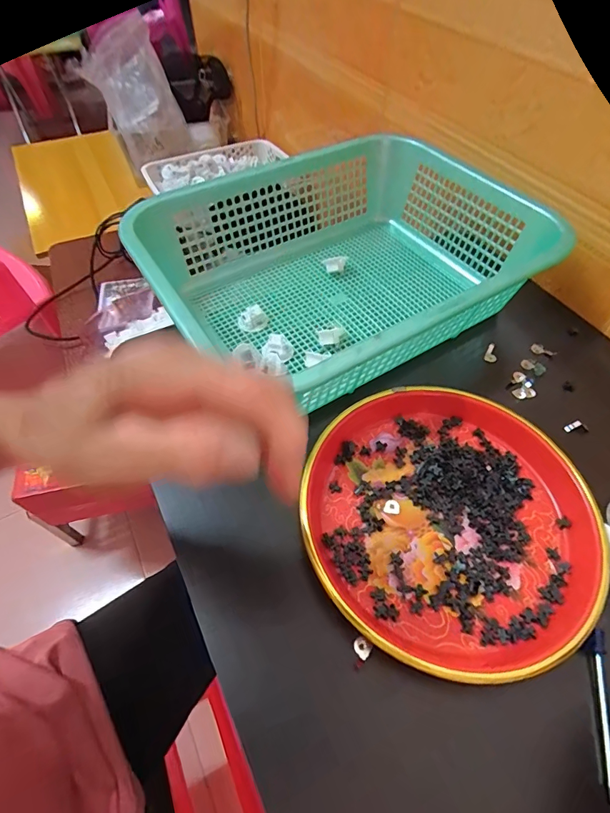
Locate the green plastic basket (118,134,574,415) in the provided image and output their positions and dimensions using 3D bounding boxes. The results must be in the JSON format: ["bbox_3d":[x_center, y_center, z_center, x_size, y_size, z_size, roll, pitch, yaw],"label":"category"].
[{"bbox_3d":[0.038,-0.156,0.431,0.373,0.118,0.309,-32,61,-19],"label":"green plastic basket"}]

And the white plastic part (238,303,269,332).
[{"bbox_3d":[-0.056,-0.096,0.440,0.030,0.021,0.023,-37,63,-22],"label":"white plastic part"}]

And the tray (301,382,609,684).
[{"bbox_3d":[0.111,0.079,0.317,0.214,0.025,0.216,0,56,1],"label":"tray"}]

